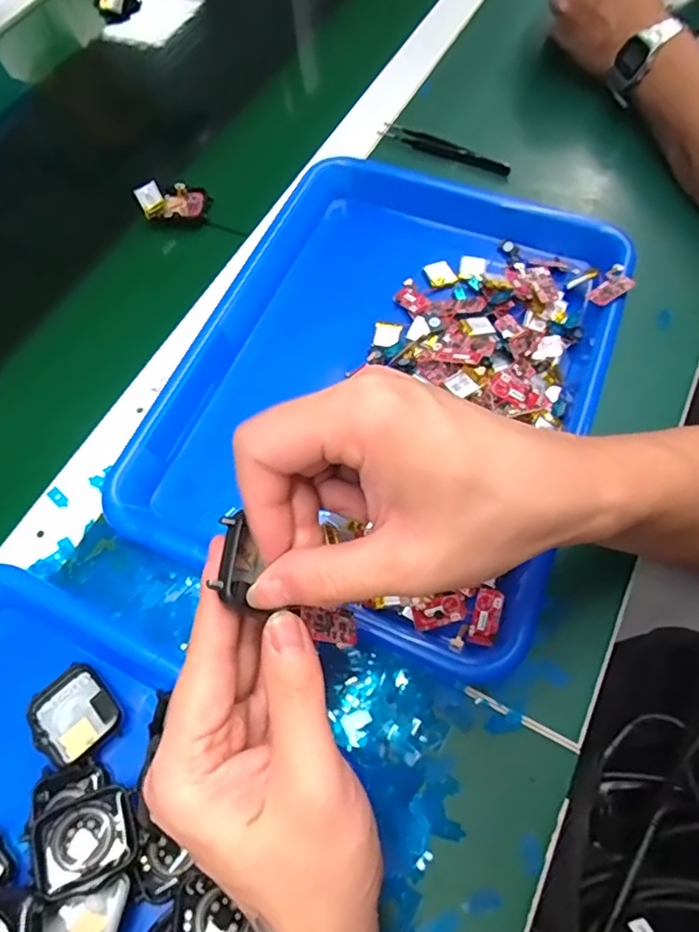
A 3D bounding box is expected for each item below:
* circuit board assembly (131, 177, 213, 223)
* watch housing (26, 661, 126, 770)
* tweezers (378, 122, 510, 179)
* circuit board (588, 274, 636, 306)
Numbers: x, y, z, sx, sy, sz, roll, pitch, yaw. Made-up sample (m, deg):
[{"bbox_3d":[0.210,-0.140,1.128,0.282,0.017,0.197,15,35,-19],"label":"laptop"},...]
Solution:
[{"bbox_3d":[-0.141,-0.218,0.458,0.053,0.026,0.033,-5,66,0],"label":"circuit board assembly"},{"bbox_3d":[-0.141,0.127,0.293,0.038,0.011,0.044,-40,71,-14],"label":"watch housing"},{"bbox_3d":[0.079,-0.268,0.482,0.118,0.008,0.016,29,70,14],"label":"tweezers"},{"bbox_3d":[0.175,-0.118,0.382,0.028,0.005,0.015,-35,61,6],"label":"circuit board"}]

